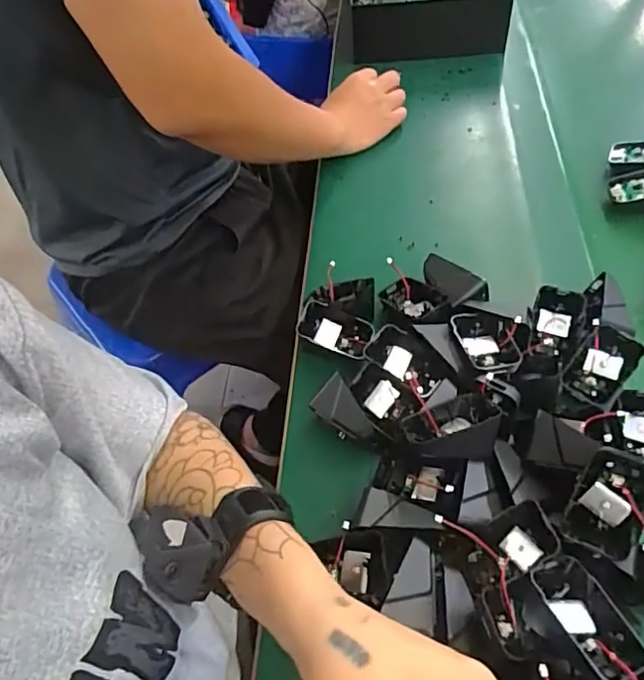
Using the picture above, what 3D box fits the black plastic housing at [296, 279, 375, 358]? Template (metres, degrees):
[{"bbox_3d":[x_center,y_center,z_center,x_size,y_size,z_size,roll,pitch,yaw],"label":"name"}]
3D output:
[{"bbox_3d":[0.015,-0.024,0.543,0.071,0.037,0.085,8,54,11],"label":"black plastic housing"}]

